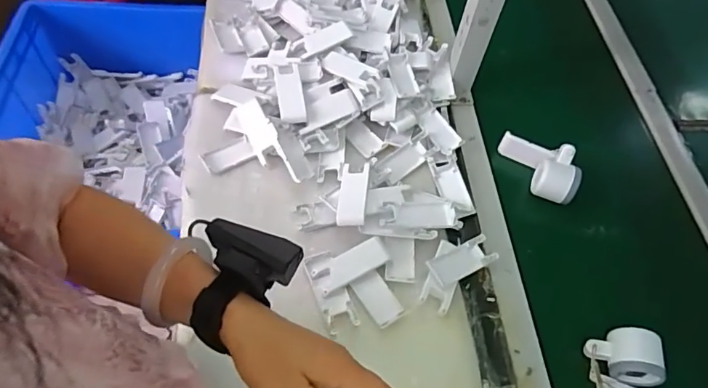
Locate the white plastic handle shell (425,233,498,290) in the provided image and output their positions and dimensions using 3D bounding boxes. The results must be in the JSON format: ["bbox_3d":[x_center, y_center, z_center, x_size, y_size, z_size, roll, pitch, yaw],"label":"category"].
[{"bbox_3d":[0.142,0.089,0.645,0.099,0.030,0.038,-26,64,-21],"label":"white plastic handle shell"}]

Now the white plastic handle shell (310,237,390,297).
[{"bbox_3d":[-0.003,0.094,0.633,0.097,0.012,0.042,-24,63,-20],"label":"white plastic handle shell"}]

